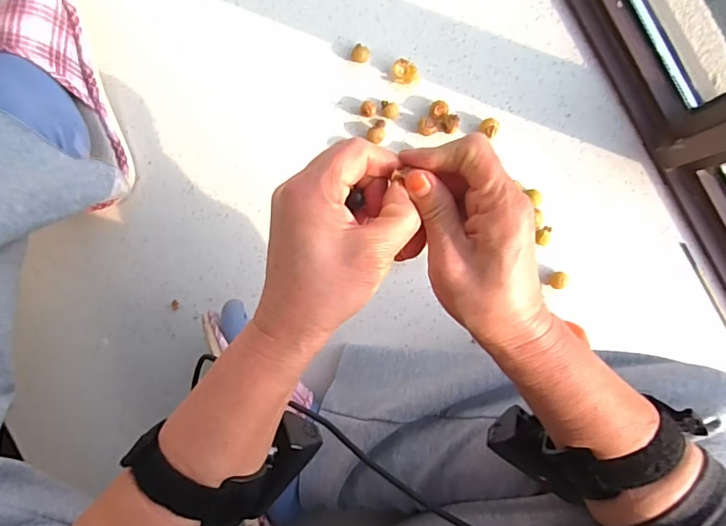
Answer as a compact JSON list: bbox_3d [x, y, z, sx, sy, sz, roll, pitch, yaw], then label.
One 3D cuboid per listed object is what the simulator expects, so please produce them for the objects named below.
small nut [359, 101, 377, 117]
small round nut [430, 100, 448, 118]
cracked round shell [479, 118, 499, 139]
[{"bbox_3d":[0.005,-0.157,0.491,0.017,0.011,0.016,-23,89,5],"label":"small nut"},{"bbox_3d":[0.076,-0.153,0.485,0.018,0.015,0.019,0,91,5],"label":"small round nut"},{"bbox_3d":[0.127,-0.135,0.481,0.019,0.015,0.019,0,91,5],"label":"cracked round shell"}]

